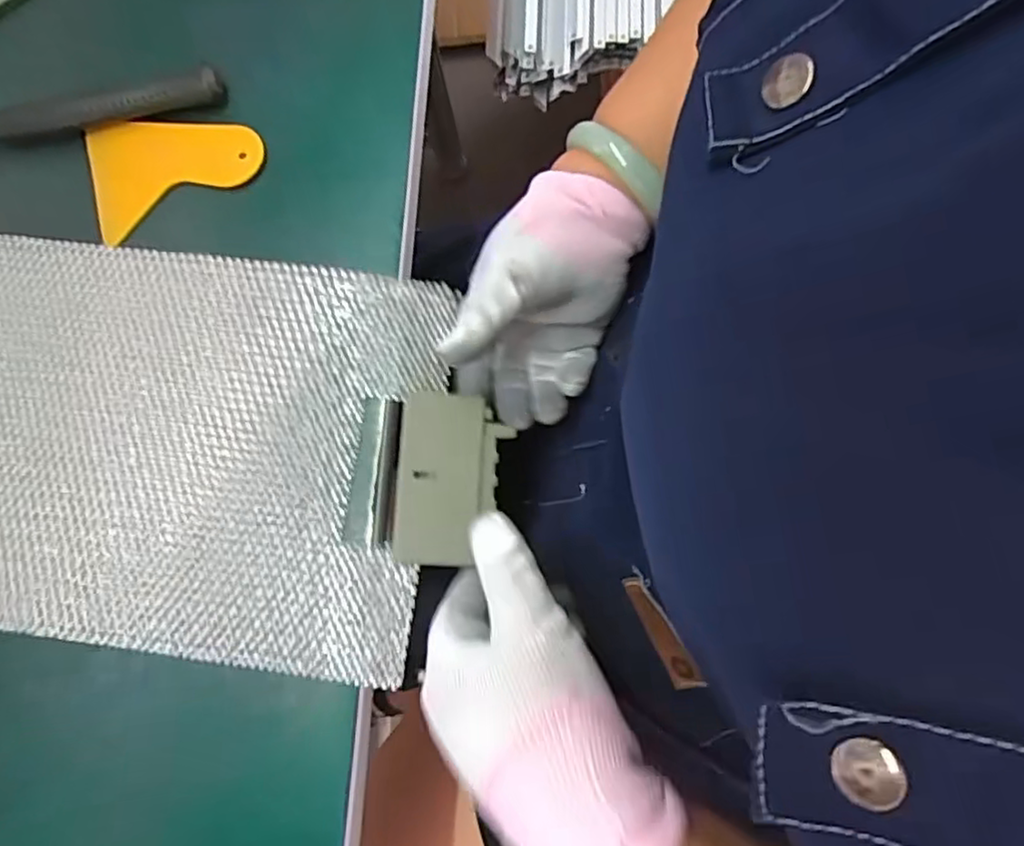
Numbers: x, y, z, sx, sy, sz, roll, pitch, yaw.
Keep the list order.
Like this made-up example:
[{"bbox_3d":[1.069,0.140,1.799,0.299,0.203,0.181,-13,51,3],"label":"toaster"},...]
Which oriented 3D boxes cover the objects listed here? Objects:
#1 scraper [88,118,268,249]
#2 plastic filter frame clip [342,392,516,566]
[{"bbox_3d":[-0.195,-0.151,0.380,0.102,0.004,0.067,-17,80,5],"label":"scraper"},{"bbox_3d":[-0.044,0.027,0.335,0.072,0.009,0.085,7,76,2],"label":"plastic filter frame clip"}]

